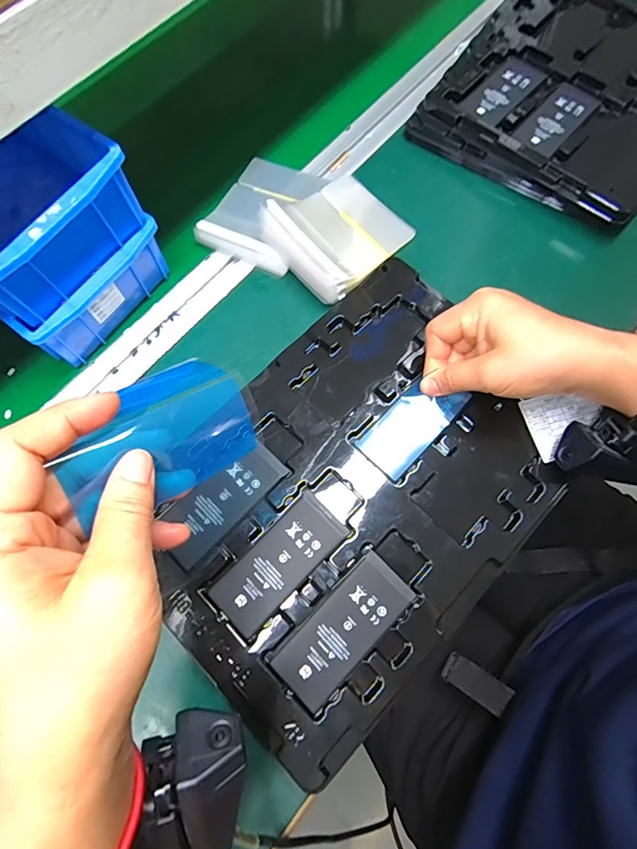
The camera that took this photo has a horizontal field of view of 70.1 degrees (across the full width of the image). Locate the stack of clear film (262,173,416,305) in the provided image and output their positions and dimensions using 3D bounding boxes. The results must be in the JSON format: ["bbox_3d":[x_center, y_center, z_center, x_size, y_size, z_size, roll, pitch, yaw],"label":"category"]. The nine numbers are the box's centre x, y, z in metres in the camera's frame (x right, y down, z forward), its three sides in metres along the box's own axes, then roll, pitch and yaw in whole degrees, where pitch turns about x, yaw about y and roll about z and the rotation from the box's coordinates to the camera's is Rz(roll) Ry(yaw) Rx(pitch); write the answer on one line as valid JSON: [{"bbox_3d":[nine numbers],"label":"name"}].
[{"bbox_3d":[0.018,-0.174,0.399,0.115,0.040,0.094,-41,74,-12],"label":"stack of clear film"}]

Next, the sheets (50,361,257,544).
[{"bbox_3d":[-0.070,0.003,0.211,0.099,0.006,0.053,-30,101,-42],"label":"sheets"}]

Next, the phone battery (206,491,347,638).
[{"bbox_3d":[-0.027,0.096,0.318,0.043,0.004,0.097,42,77,15],"label":"phone battery"}]

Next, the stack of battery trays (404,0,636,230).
[{"bbox_3d":[0.263,-0.340,0.461,0.238,0.041,0.284,35,75,13],"label":"stack of battery trays"}]

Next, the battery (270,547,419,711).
[{"bbox_3d":[0.017,0.136,0.304,0.043,0.004,0.099,43,77,15],"label":"battery"}]

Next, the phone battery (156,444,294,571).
[{"bbox_3d":[-0.070,0.054,0.331,0.042,0.004,0.098,43,77,15],"label":"phone battery"}]

